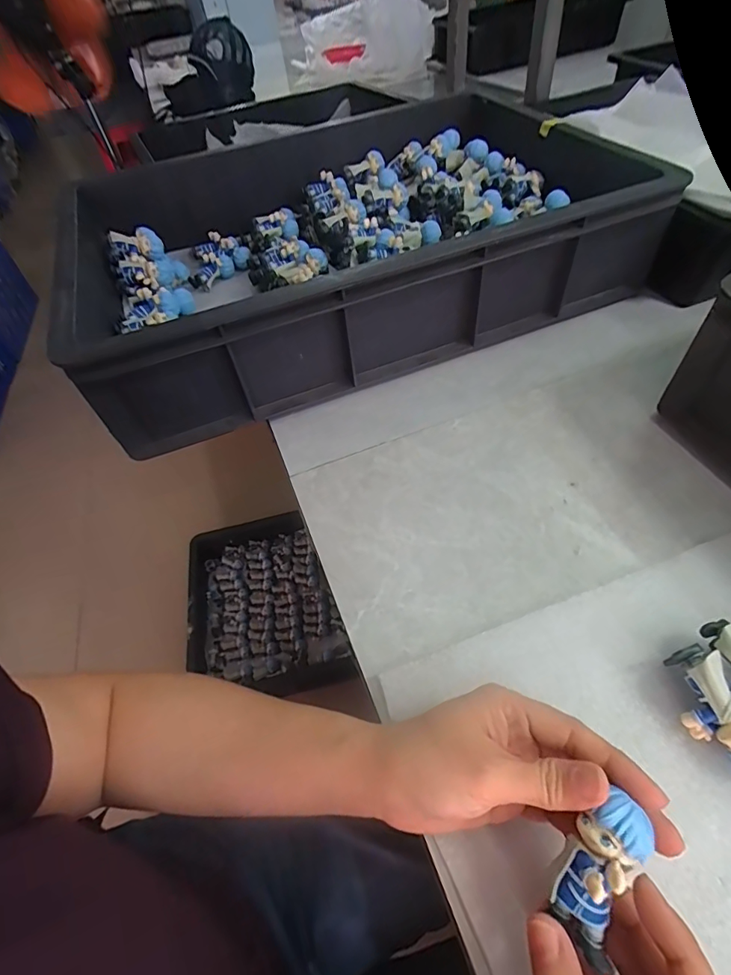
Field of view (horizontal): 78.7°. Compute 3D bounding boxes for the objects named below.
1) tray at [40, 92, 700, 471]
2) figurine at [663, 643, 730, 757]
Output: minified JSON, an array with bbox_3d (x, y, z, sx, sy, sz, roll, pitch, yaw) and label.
[{"bbox_3d":[-0.043,-0.318,0.548,0.576,0.112,0.482,-21,52,-11],"label":"tray"},{"bbox_3d":[0.191,0.121,0.243,0.026,0.033,0.062,-19,52,-10],"label":"figurine"}]

